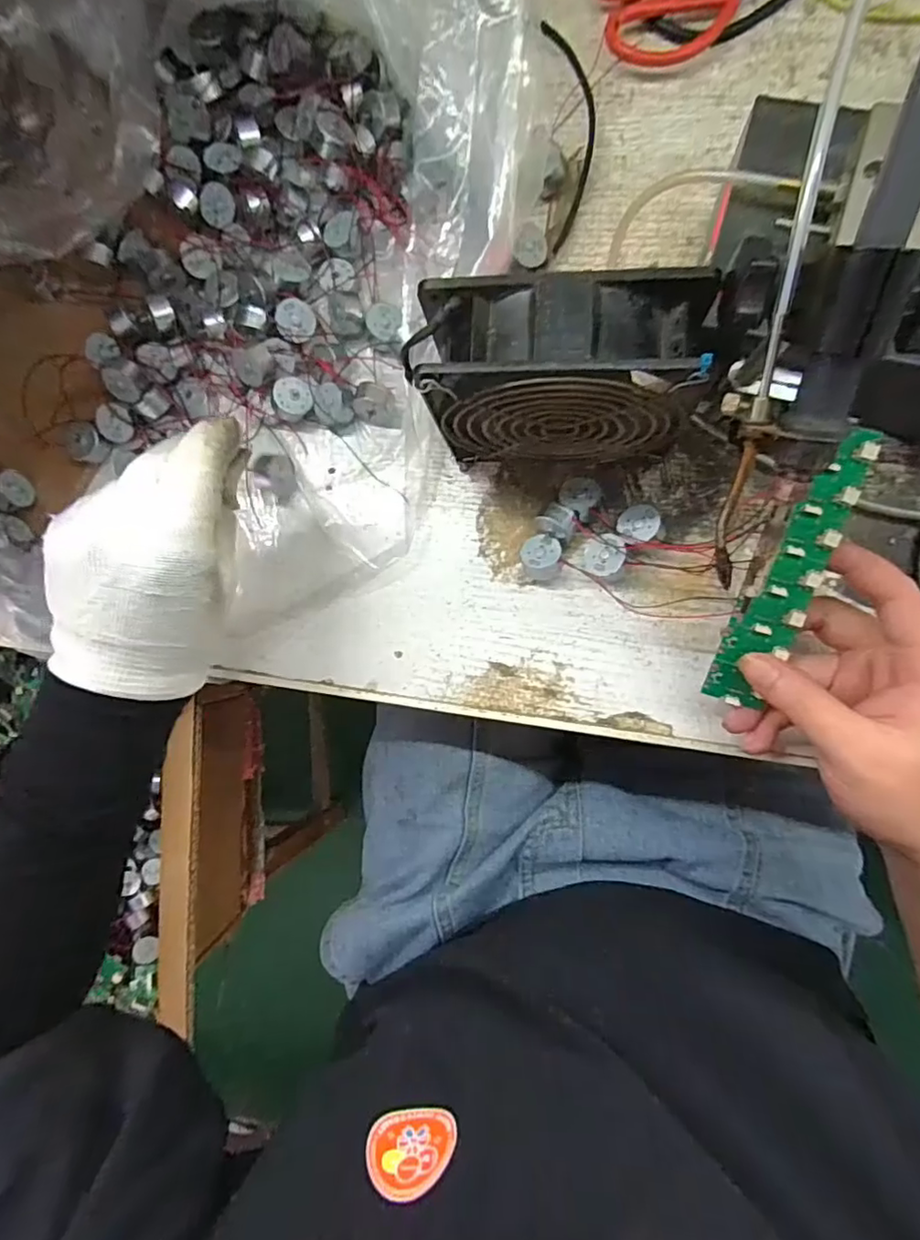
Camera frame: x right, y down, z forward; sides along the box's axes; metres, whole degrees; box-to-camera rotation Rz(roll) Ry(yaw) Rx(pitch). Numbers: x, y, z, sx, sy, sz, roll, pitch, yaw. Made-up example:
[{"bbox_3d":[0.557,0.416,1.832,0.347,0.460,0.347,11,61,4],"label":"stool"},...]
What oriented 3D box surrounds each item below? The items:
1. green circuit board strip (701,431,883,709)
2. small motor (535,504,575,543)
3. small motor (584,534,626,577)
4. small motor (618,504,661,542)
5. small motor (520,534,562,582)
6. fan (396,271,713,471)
[{"bbox_3d":[0.157,-0.020,0.273,0.027,0.008,0.136,24,108,8],"label":"green circuit board strip"},{"bbox_3d":[0.056,-0.056,0.332,0.022,0.022,0.016,27,91,8],"label":"small motor"},{"bbox_3d":[0.083,-0.036,0.329,0.021,0.020,0.024,3,88,8],"label":"small motor"},{"bbox_3d":[0.101,-0.054,0.326,0.021,0.021,0.020,0,87,8],"label":"small motor"},{"bbox_3d":[0.047,-0.036,0.334,0.022,0.019,0.026,-2,87,8],"label":"small motor"},{"bbox_3d":[0.049,-0.112,0.285,0.124,0.121,0.044,2,87,8],"label":"fan"}]

